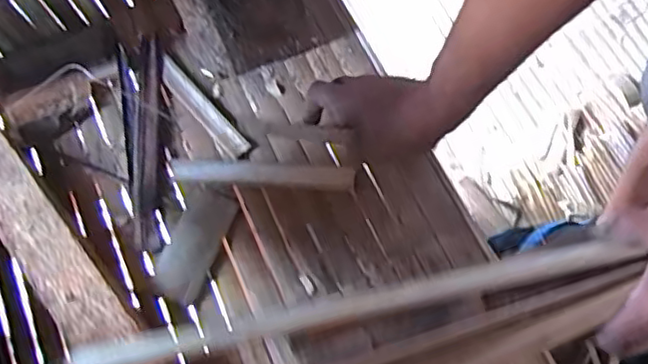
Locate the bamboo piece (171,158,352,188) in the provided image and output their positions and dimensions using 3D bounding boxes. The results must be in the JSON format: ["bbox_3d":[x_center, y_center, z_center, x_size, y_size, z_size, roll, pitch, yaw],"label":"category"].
[{"bbox_3d":[-0.059,-0.008,0.608,0.173,0.010,0.025,3,74,5],"label":"bamboo piece"}]

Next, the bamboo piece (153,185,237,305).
[{"bbox_3d":[-0.118,0.054,0.584,0.047,0.019,0.103,20,71,12],"label":"bamboo piece"}]

